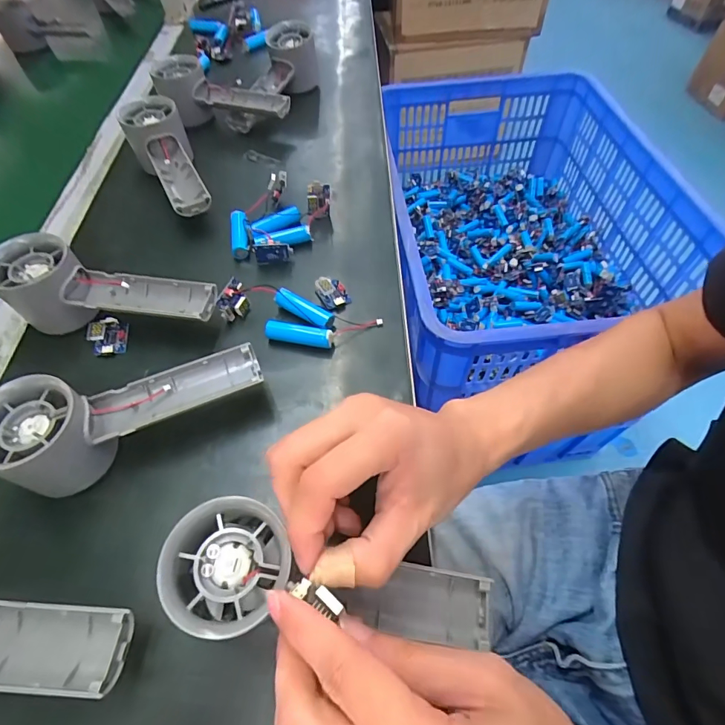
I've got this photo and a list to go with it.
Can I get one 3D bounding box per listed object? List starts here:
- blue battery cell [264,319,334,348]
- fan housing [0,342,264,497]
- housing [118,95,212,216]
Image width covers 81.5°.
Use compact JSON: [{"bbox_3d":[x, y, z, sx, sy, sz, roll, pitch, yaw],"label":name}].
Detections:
[{"bbox_3d":[-0.049,-0.020,0.322,0.052,0.017,0.012,10,57,8],"label":"blue battery cell"},{"bbox_3d":[-0.144,0.026,0.266,0.158,0.057,0.062,-28,60,-16],"label":"fan housing"},{"bbox_3d":[-0.193,-0.197,0.416,0.057,0.059,0.152,-21,58,-12],"label":"housing"}]

